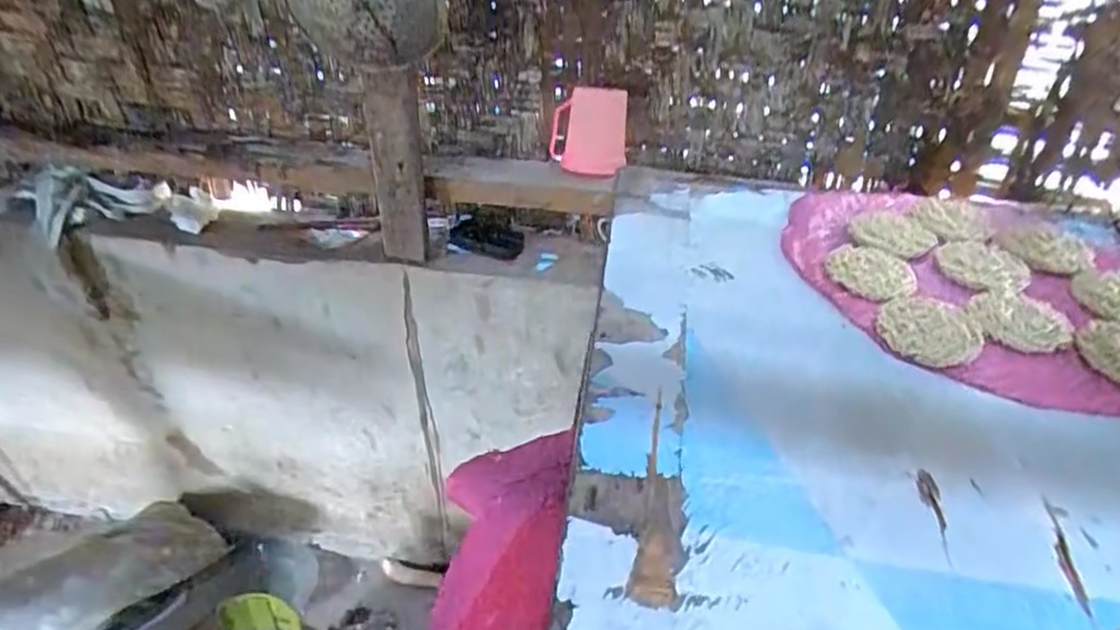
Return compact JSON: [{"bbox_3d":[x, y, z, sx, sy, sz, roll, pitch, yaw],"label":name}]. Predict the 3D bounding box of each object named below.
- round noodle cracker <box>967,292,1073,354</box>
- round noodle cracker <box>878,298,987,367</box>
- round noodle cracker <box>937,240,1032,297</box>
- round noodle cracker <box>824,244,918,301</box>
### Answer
[{"bbox_3d":[0.385,0.005,0.588,0.078,0.007,0.073,1,40,-1],"label":"round noodle cracker"},{"bbox_3d":[0.304,0.012,0.578,0.077,0.007,0.086,22,44,22],"label":"round noodle cracker"},{"bbox_3d":[0.394,-0.046,0.654,0.077,0.006,0.084,1,40,-1],"label":"round noodle cracker"},{"bbox_3d":[0.283,-0.040,0.640,0.076,0.008,0.077,1,40,-1],"label":"round noodle cracker"}]

